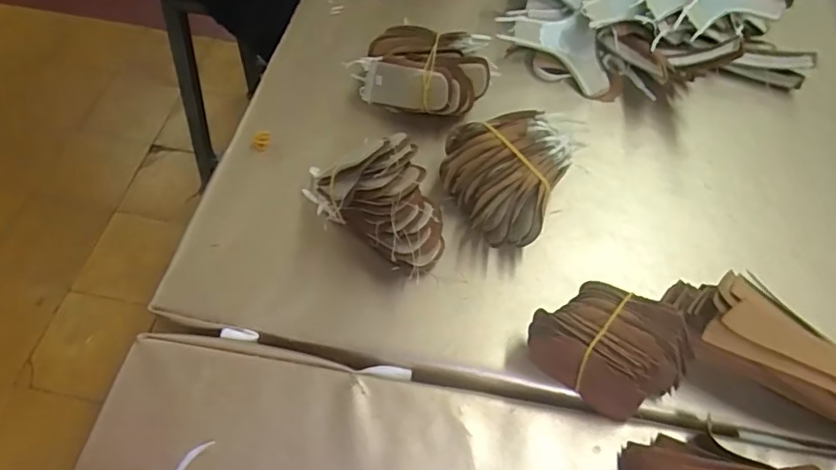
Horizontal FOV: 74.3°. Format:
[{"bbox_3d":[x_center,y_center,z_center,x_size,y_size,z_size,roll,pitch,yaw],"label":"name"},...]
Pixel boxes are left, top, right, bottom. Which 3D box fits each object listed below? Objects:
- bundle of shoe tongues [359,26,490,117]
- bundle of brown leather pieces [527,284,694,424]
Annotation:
[{"bbox_3d":[0.006,-0.129,0.438,0.099,0.041,0.072,16,59,8],"label":"bundle of shoe tongues"},{"bbox_3d":[0.112,0.067,0.325,0.071,0.052,0.073,1,58,-1],"label":"bundle of brown leather pieces"}]

